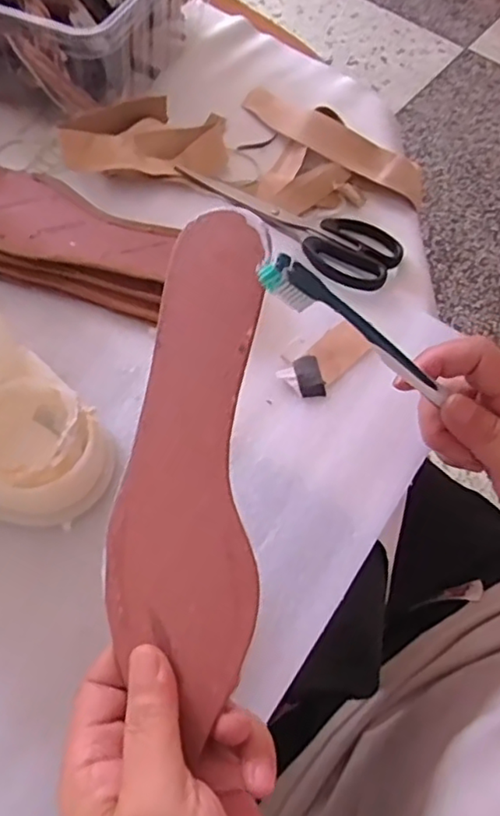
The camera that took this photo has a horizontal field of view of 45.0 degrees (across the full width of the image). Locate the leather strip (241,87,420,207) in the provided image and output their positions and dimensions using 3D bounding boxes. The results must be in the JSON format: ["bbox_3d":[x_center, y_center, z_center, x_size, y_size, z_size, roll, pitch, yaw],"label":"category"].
[{"bbox_3d":[0.070,-0.242,0.536,0.196,0.026,0.040,38,66,14],"label":"leather strip"}]

